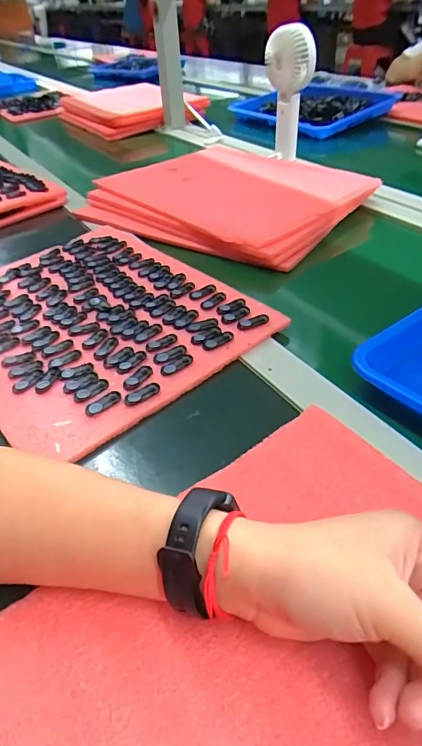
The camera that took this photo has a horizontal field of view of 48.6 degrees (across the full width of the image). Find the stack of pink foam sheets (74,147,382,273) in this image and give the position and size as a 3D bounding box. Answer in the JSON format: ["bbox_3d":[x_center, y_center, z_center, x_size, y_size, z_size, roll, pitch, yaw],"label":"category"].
[{"bbox_3d":[0.023,-0.271,0.689,0.355,0.037,0.303,27,49,32],"label":"stack of pink foam sheets"}]

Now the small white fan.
[{"bbox_3d":[0.131,-0.465,0.794,0.075,0.192,0.050,-3,40,2],"label":"small white fan"}]

